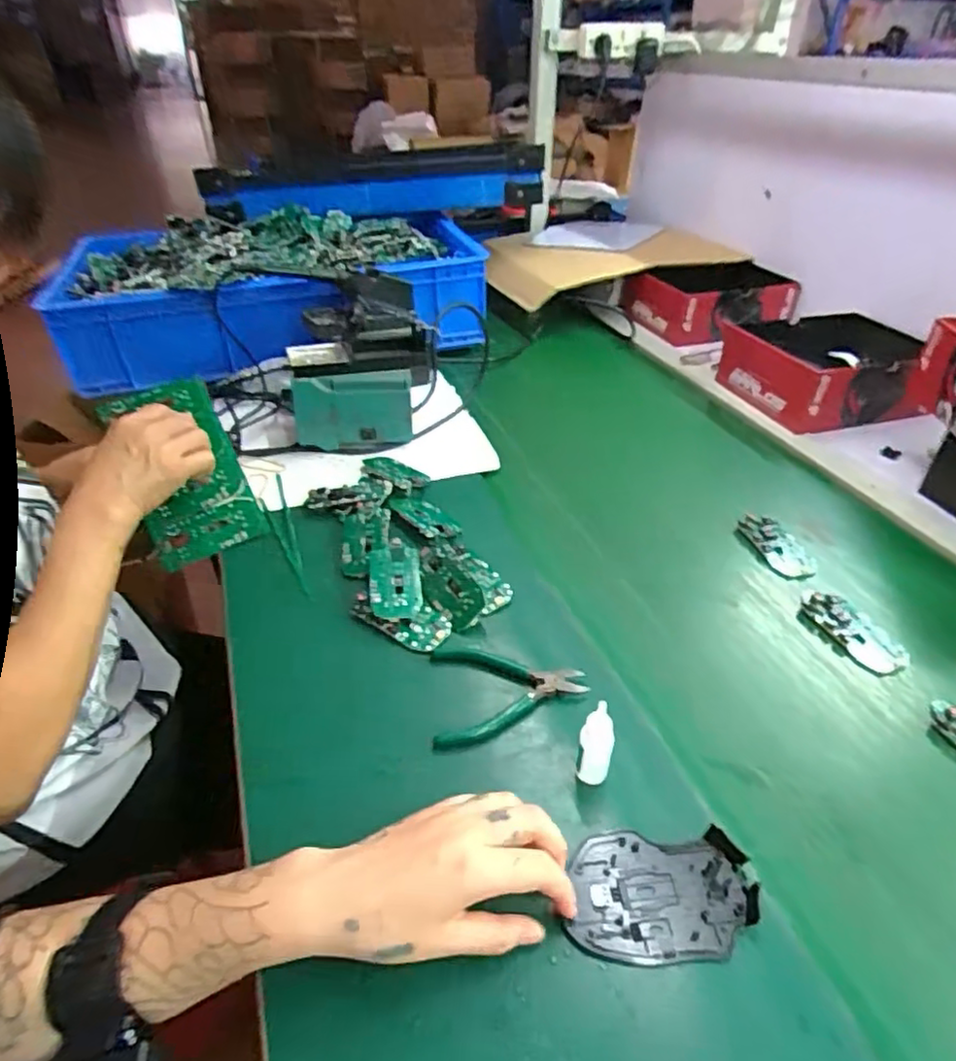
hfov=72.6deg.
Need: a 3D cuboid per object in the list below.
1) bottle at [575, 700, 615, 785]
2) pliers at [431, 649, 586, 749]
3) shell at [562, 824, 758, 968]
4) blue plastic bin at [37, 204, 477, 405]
[{"bbox_3d":[0.080,0.147,0.441,0.022,0.069,0.018,11,39,15],"label":"bottle"},{"bbox_3d":[0.025,0.125,0.513,0.119,0.010,0.092,-3,38,-3],"label":"pliers"},{"bbox_3d":[0.110,0.220,0.394,0.107,0.013,0.073,1,38,3],"label":"shell"},{"bbox_3d":[-0.318,-0.372,1.062,0.635,0.174,0.404,-6,37,-10],"label":"blue plastic bin"}]

